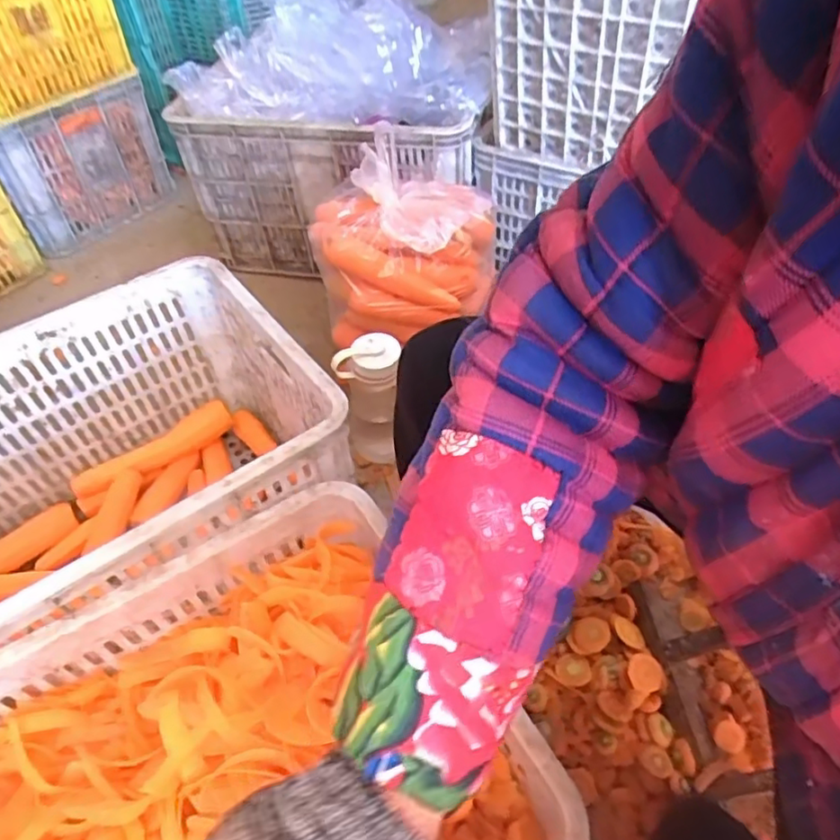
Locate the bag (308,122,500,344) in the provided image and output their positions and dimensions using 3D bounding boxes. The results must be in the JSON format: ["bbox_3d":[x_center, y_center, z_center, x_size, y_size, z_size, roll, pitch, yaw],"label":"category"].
[{"bbox_3d":[-0.020,-0.255,0.873,0.258,0.193,0.220,-4,49,-1],"label":"bag"}]

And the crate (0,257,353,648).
[{"bbox_3d":[-0.365,0.099,0.680,0.505,0.283,0.339,-31,55,-22],"label":"crate"}]

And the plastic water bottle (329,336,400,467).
[{"bbox_3d":[-0.059,-0.031,0.849,0.078,0.193,0.082,-1,49,2],"label":"plastic water bottle"}]

